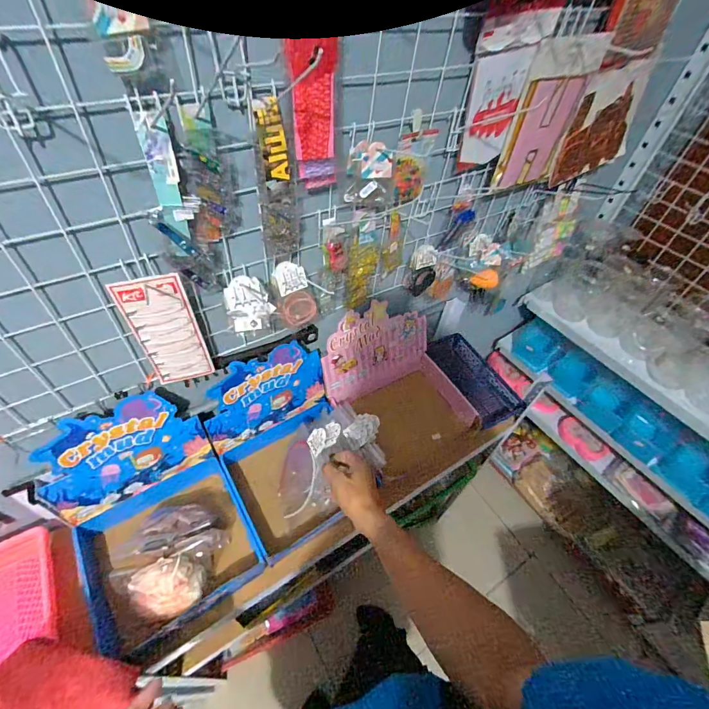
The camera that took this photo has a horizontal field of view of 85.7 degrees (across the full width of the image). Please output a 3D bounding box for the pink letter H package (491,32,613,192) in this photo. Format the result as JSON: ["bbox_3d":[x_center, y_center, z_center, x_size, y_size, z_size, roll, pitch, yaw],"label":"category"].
[{"bbox_3d":[0.325,-0.393,0.642,0.166,0.221,0.016,-20,55,-22],"label":"pink letter H package"}]

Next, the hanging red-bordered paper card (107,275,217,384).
[{"bbox_3d":[-0.271,-0.030,0.560,0.085,0.196,0.013,-15,53,-17],"label":"hanging red-bordered paper card"}]

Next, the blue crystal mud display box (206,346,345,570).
[{"bbox_3d":[-0.112,0.169,0.703,0.242,0.255,0.249,-23,56,-23],"label":"blue crystal mud display box"}]

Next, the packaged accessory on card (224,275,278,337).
[{"bbox_3d":[-0.160,-0.076,0.575,0.064,0.081,0.026,-27,20,-14],"label":"packaged accessory on card"}]

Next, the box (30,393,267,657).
[{"bbox_3d":[-0.320,0.264,0.611,0.249,0.260,0.271,-25,56,-24],"label":"box"}]

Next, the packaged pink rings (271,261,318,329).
[{"bbox_3d":[-0.094,-0.094,0.618,0.066,0.110,0.010,-19,30,-29],"label":"packaged pink rings"}]

